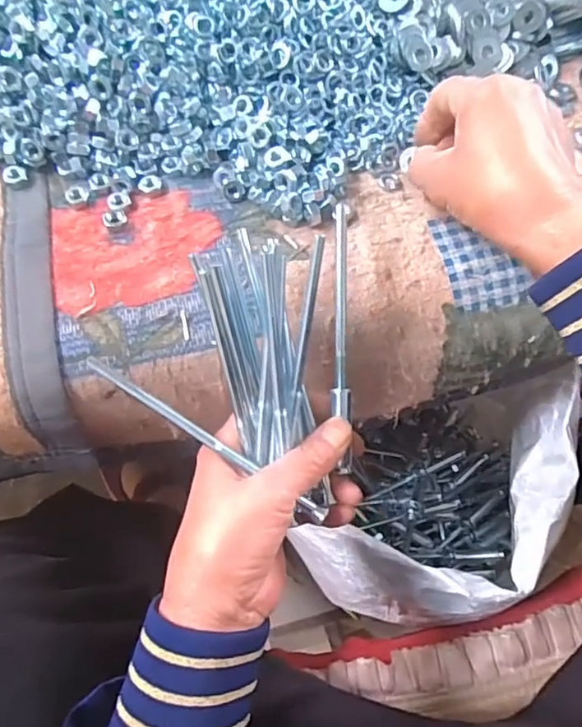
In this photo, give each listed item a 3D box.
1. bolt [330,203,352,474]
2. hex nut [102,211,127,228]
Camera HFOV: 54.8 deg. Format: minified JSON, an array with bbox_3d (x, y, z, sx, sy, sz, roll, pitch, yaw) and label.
[{"bbox_3d":[0.027,-0.013,0.307,0.011,0.008,0.142,-1,92,-1],"label":"bolt"},{"bbox_3d":[-0.109,-0.089,0.346,0.014,0.006,0.011,-15,73,-6],"label":"hex nut"}]

